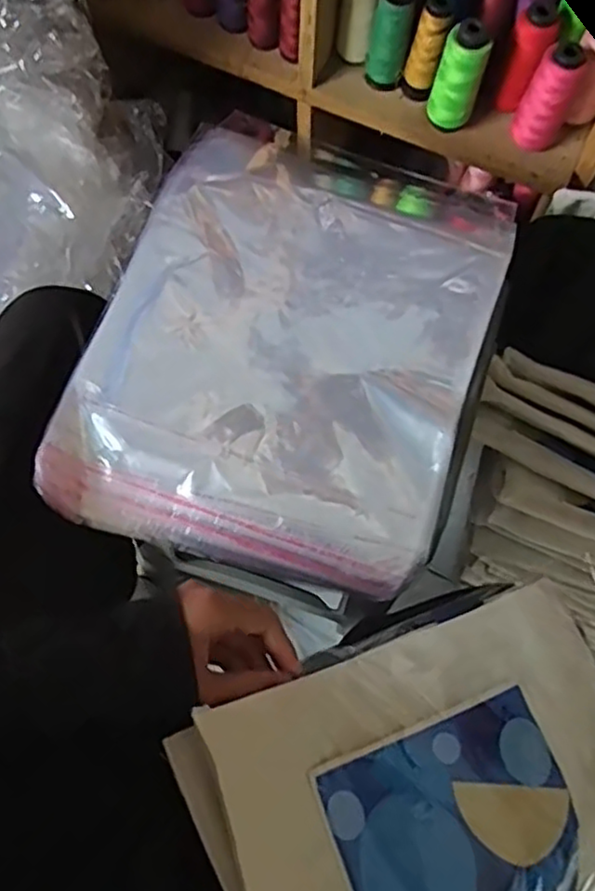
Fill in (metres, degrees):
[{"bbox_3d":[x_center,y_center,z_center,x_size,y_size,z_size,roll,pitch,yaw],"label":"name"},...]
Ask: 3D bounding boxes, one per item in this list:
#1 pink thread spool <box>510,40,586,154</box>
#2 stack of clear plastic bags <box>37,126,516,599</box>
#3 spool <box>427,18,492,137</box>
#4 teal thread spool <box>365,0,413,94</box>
[{"bbox_3d":[0.271,-0.372,0.715,0.052,0.112,0.042,29,74,6],"label":"pink thread spool"},{"bbox_3d":[-0.003,-0.084,0.525,0.282,0.034,0.348,19,74,4],"label":"stack of clear plastic bags"},{"bbox_3d":[0.173,-0.394,0.714,0.048,0.111,0.038,12,73,2],"label":"spool"},{"bbox_3d":[0.100,-0.453,0.738,0.036,0.116,0.035,1,73,-2],"label":"teal thread spool"}]

